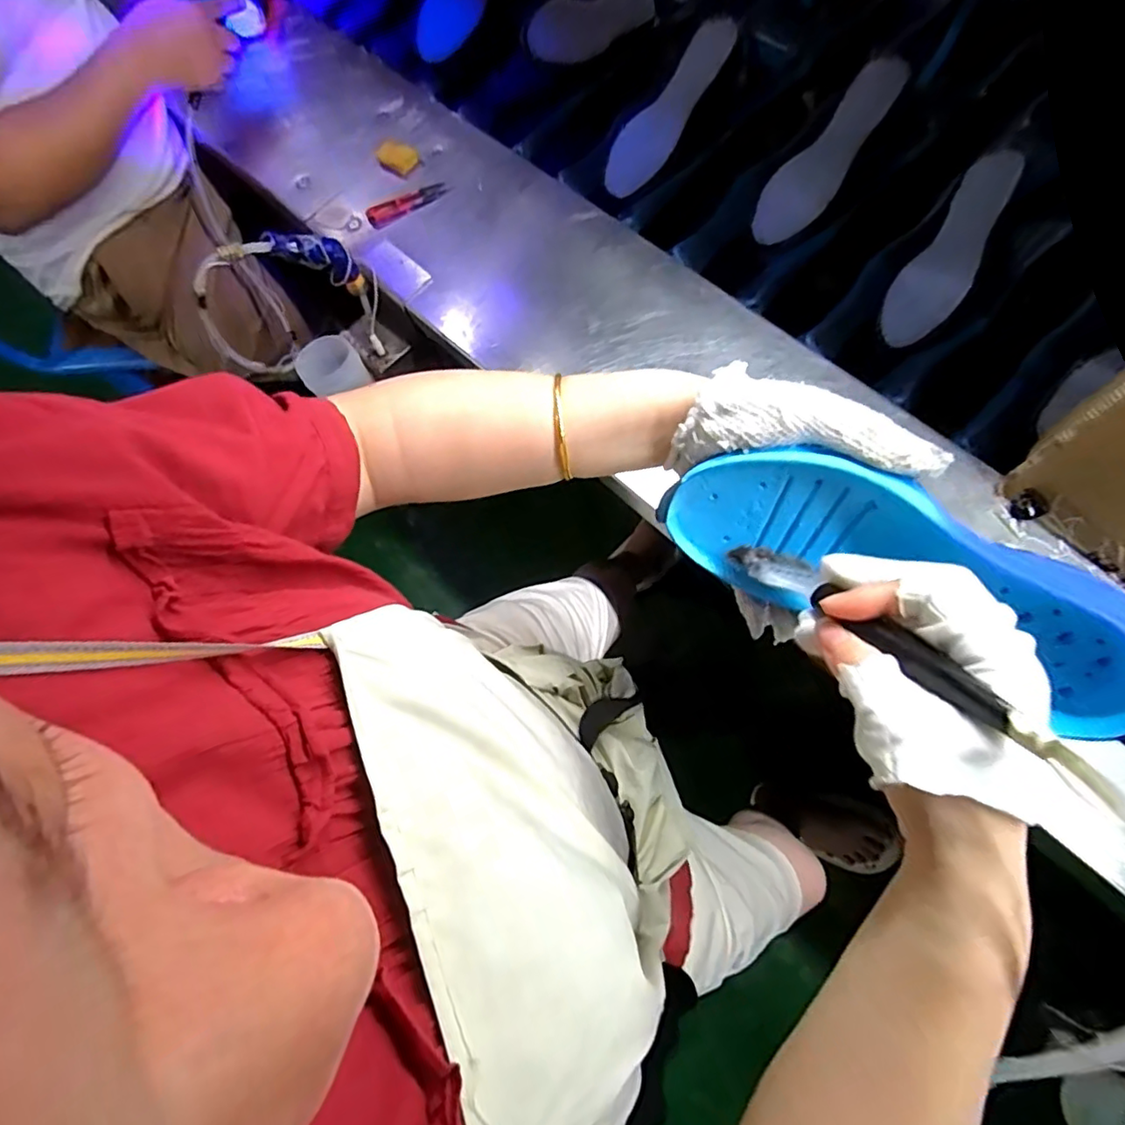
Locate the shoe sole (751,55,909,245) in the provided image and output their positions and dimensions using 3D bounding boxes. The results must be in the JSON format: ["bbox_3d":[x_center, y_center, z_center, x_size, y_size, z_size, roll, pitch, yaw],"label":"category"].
[{"bbox_3d":[0.303,-0.466,0.676,0.065,0.008,0.208,44,110,12],"label":"shoe sole"}]

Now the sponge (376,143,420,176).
[{"bbox_3d":[-0.205,-0.505,0.737,0.048,0.024,0.023,-10,74,-2],"label":"sponge"}]

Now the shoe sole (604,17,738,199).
[{"bbox_3d":[0.125,-0.553,0.720,0.068,0.026,0.217,42,105,11],"label":"shoe sole"}]

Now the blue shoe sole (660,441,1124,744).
[{"bbox_3d":[0.168,0.005,0.297,0.230,0.085,0.020,24,32,16],"label":"blue shoe sole"}]

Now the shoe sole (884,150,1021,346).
[{"bbox_3d":[0.409,-0.331,0.619,0.070,0.017,0.211,33,99,38],"label":"shoe sole"}]

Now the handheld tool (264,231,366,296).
[{"bbox_3d":[-0.251,-0.324,0.632,0.031,0.144,0.041,31,104,9],"label":"handheld tool"}]

